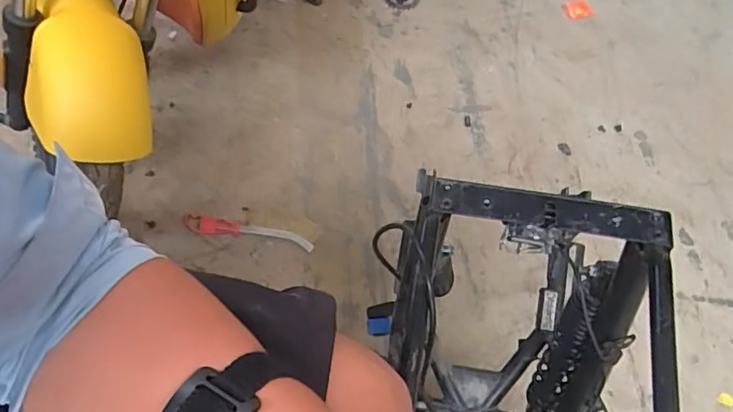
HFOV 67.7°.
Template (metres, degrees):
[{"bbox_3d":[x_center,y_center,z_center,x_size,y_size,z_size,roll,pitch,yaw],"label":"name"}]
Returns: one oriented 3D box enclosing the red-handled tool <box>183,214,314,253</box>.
[{"bbox_3d":[-0.212,0.047,0.977,0.233,0.027,0.028,10,60,2],"label":"red-handled tool"}]

